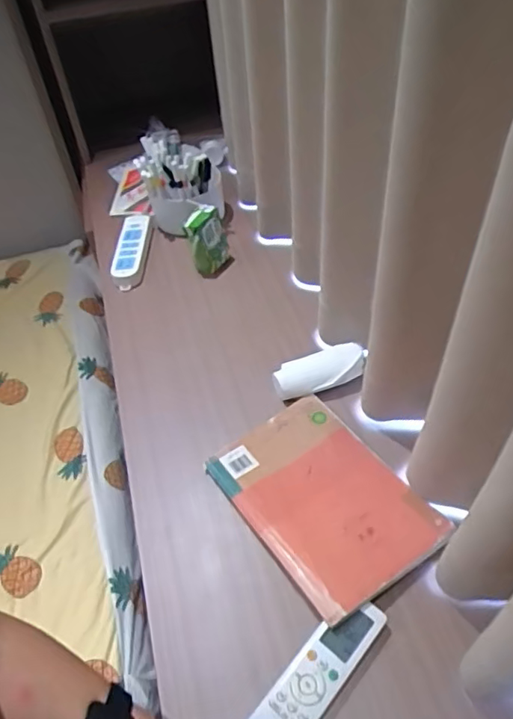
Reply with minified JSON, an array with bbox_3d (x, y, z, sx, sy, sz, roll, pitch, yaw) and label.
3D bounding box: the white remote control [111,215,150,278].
[{"bbox_3d":[-0.241,-0.219,1.023,0.052,0.020,0.183,-3,47,3],"label":"white remote control"}]

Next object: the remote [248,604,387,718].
[{"bbox_3d":[0.054,0.313,0.517,0.046,0.015,0.187,34,58,31],"label":"remote"}]

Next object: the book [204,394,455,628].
[{"bbox_3d":[0.079,0.162,0.649,0.183,0.014,0.256,-30,51,-20],"label":"book"}]

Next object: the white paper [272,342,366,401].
[{"bbox_3d":[0.093,0.012,0.773,0.143,0.036,0.060,-17,48,-10],"label":"white paper"}]

